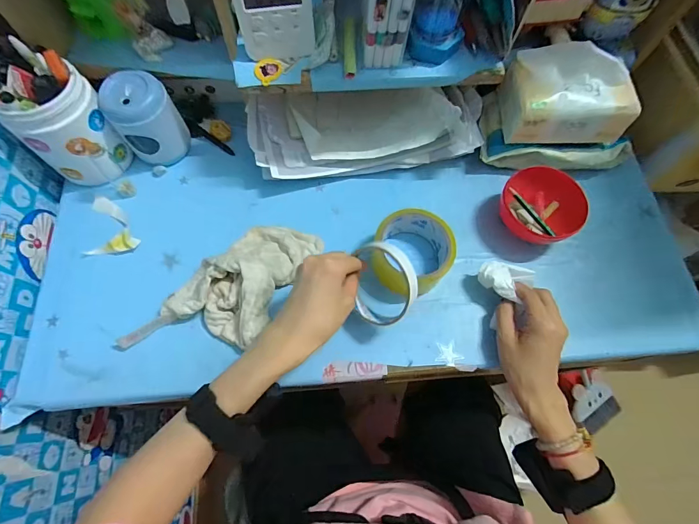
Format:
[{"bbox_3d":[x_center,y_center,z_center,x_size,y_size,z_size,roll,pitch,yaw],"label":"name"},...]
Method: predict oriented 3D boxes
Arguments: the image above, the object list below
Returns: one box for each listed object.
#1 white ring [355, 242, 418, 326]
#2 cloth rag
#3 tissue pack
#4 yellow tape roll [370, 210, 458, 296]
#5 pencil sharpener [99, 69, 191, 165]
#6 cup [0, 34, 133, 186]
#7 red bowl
[{"bbox_3d":[0.034,0.022,0.380,0.014,0.078,0.085,-23,94,-49],"label":"white ring"},{"bbox_3d":[-0.128,0.028,0.405,0.105,0.046,0.212,34,71,11],"label":"cloth rag"},{"bbox_3d":[0.267,-0.204,0.448,0.138,0.083,0.086,-6,68,-5],"label":"tissue pack"},{"bbox_3d":[0.076,-0.011,0.434,0.093,0.054,0.086,1,68,-2],"label":"yellow tape roll"},{"bbox_3d":[-0.248,-0.173,0.453,0.071,0.102,0.057,-32,72,-14],"label":"pencil sharpener"},{"bbox_3d":[-0.326,-0.161,0.420,0.089,0.126,0.085,-42,75,-17],"label":"cup"},{"bbox_3d":[0.241,-0.068,0.467,0.083,0.056,0.097,-24,71,-11],"label":"red bowl"}]

